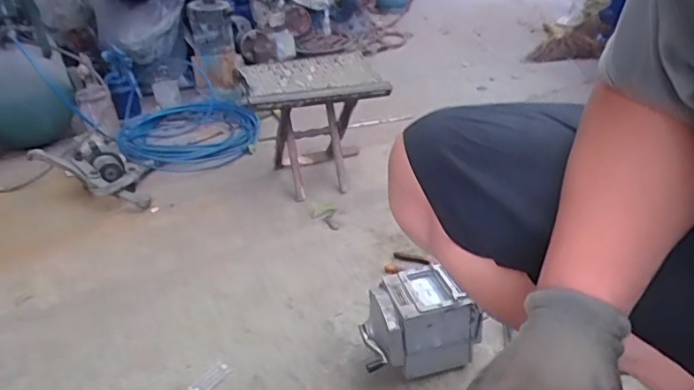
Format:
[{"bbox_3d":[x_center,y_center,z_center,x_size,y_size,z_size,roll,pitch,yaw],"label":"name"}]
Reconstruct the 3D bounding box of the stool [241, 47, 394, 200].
[{"bbox_3d":[-0.071,-0.157,1.323,0.289,0.343,0.297,-11,30,-11],"label":"stool"}]

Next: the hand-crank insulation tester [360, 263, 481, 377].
[{"bbox_3d":[0.104,0.199,0.831,0.168,0.130,0.102,-12,30,-13],"label":"hand-crank insulation tester"}]

